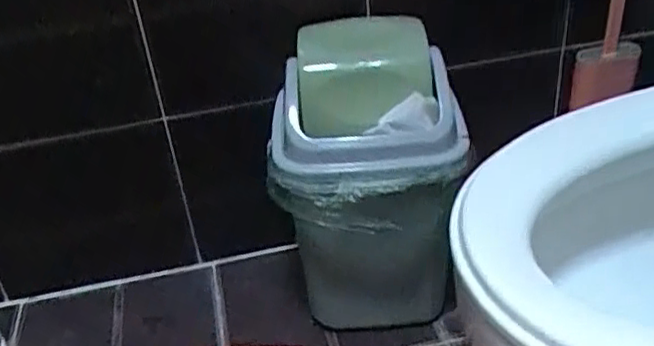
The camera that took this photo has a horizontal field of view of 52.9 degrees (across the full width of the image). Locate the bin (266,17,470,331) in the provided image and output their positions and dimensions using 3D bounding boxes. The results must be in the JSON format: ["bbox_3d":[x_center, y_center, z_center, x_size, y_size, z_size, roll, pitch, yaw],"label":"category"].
[{"bbox_3d":[0.052,0.015,0.883,0.238,0.349,0.262,-2,33,6],"label":"bin"}]

